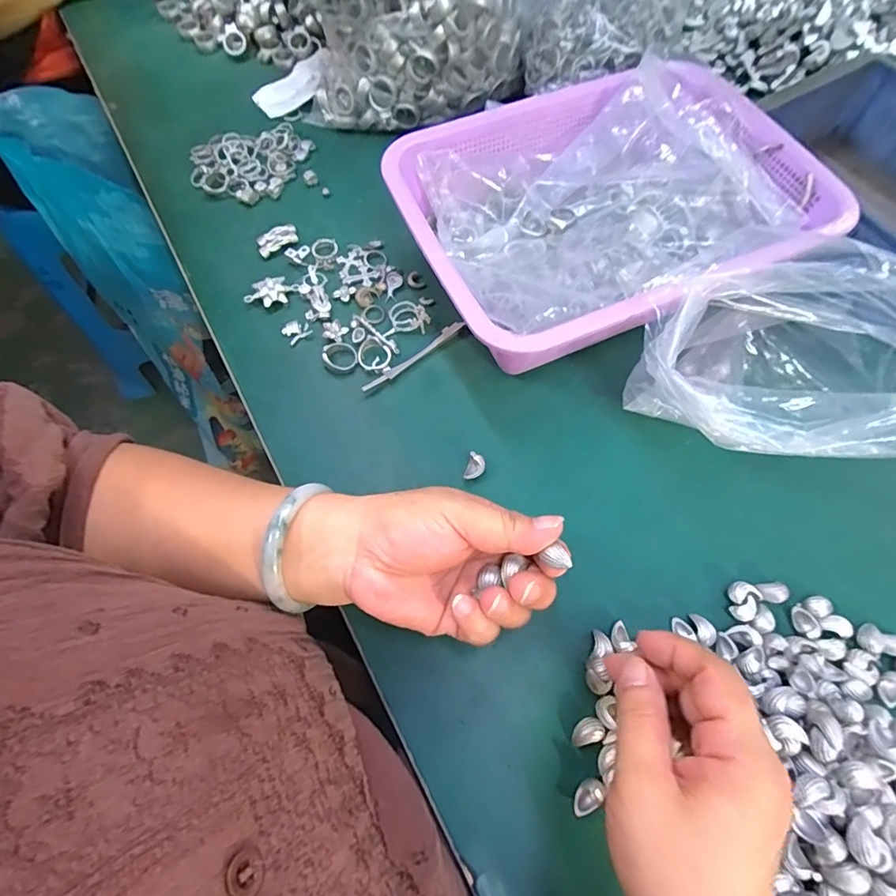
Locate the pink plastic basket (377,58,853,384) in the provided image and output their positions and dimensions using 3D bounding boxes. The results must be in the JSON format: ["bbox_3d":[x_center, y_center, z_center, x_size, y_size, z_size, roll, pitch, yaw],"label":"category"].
[{"bbox_3d":[0.122,-0.183,0.398,0.300,0.079,0.224,-23,68,-8],"label":"pink plastic basket"}]

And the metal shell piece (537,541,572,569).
[{"bbox_3d":[0.053,0.053,0.238,0.013,0.005,0.012,-29,69,-10],"label":"metal shell piece"}]

